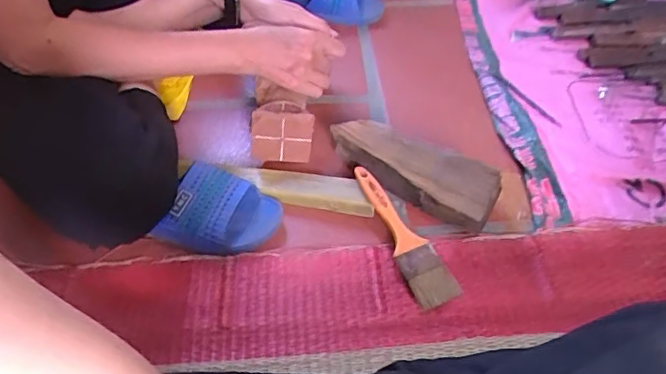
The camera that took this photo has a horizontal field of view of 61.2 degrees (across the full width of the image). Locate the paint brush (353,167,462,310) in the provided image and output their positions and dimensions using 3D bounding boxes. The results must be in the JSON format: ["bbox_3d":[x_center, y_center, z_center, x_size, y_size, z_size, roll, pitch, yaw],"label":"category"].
[{"bbox_3d":[0.073,0.048,0.614,0.043,0.016,0.180,-21,61,-17],"label":"paint brush"}]

